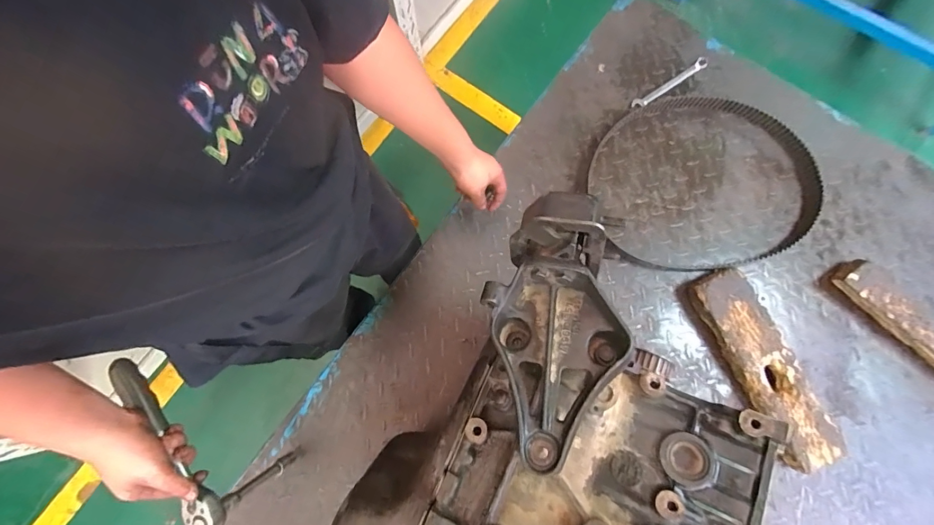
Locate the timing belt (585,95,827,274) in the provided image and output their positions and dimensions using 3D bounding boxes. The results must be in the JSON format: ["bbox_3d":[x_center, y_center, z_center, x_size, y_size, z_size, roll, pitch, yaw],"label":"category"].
[{"bbox_3d":[0.429,-0.156,0.725,0.416,0.028,0.344,-18,78,-3],"label":"timing belt"}]

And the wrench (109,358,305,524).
[{"bbox_3d":[-0.365,0.228,0.558,0.069,0.189,0.256,-39,94,-8],"label":"wrench"}]

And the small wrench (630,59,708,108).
[{"bbox_3d":[0.393,-0.346,0.772,0.177,0.015,0.021,-32,81,-6],"label":"small wrench"}]

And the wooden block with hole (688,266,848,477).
[{"bbox_3d":[0.482,0.170,0.656,0.095,0.045,0.328,-24,79,-4],"label":"wooden block with hole"}]

